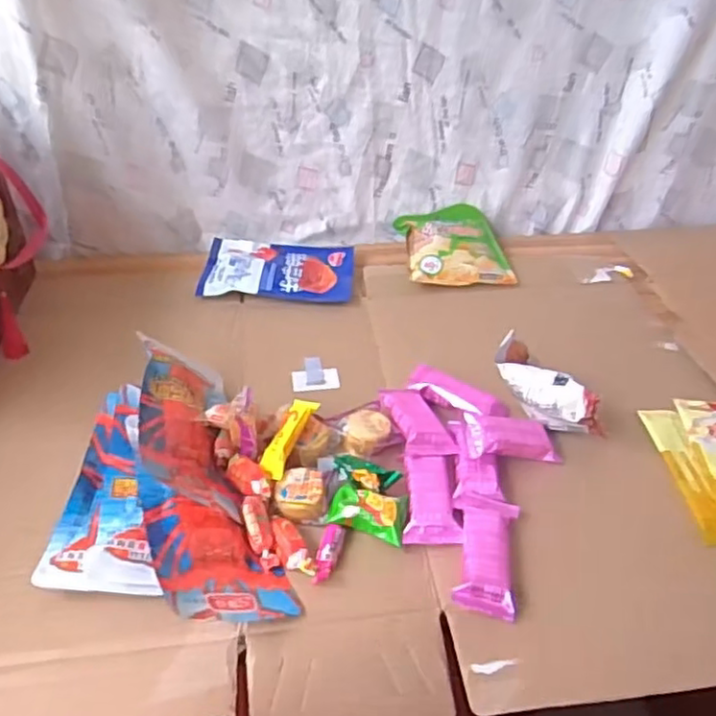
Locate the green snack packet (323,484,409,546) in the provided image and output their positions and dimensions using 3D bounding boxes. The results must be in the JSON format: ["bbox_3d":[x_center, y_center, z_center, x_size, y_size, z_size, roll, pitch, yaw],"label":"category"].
[{"bbox_3d":[0.008,0.122,0.529,0.060,0.026,0.040,9,38,10],"label":"green snack packet"}]

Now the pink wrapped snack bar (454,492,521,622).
[{"bbox_3d":[0.095,0.147,0.504,0.045,0.026,0.094,7,38,7],"label":"pink wrapped snack bar"}]

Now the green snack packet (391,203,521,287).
[{"bbox_3d":[0.118,-0.141,0.841,0.122,0.039,0.141,-4,38,-7],"label":"green snack packet"}]

